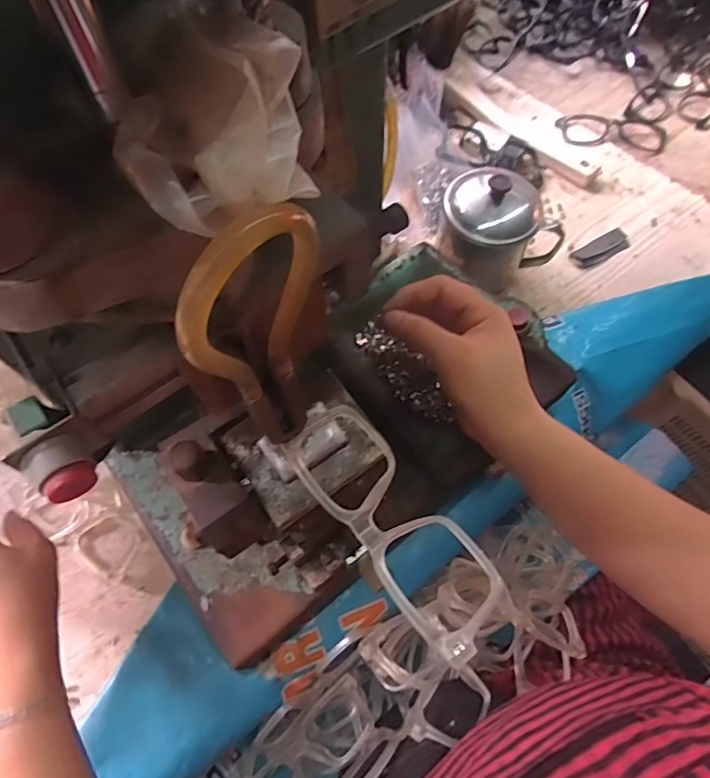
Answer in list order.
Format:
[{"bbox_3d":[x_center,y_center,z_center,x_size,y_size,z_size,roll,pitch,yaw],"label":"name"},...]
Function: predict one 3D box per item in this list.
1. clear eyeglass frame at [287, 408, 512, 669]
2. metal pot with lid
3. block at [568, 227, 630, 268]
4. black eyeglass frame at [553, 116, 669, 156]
[{"bbox_3d":[0.019,0.064,0.257,0.046,0.015,0.134,-36,71,-15],"label":"clear eyeglass frame"},{"bbox_3d":[0.138,-0.163,0.518,0.110,0.118,0.093,-16,67,-8],"label":"metal pot with lid"},{"bbox_3d":[0.273,-0.156,0.573,0.071,0.010,0.023,-26,69,-12],"label":"block"},{"bbox_3d":[0.332,-0.332,0.667,0.136,0.010,0.069,5,66,1],"label":"black eyeglass frame"}]

